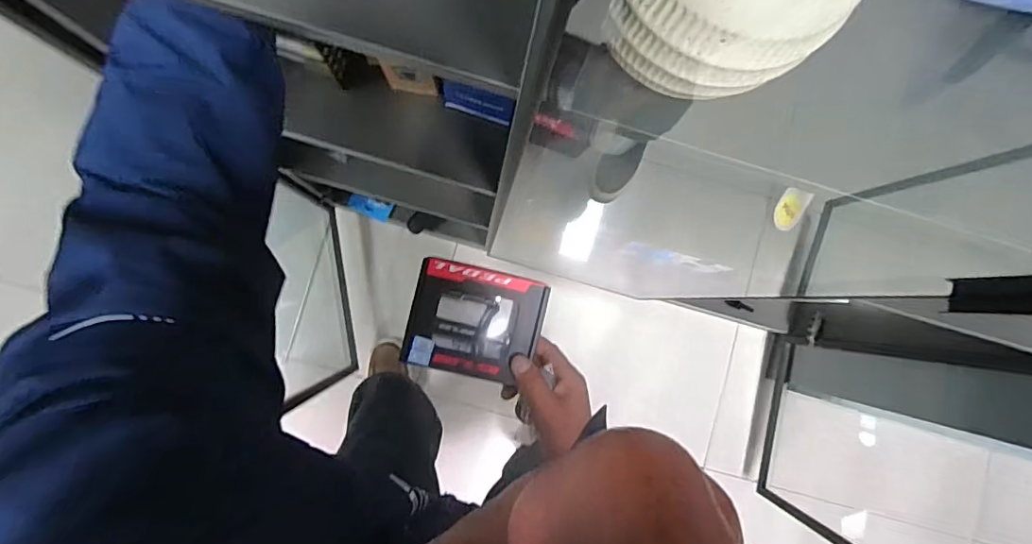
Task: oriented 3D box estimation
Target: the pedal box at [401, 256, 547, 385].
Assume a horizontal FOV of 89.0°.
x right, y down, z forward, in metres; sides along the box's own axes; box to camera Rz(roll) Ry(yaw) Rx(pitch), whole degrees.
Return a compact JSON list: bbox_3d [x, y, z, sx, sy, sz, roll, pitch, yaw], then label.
[{"bbox_3d":[-0.042,0.052,0.550,0.133,0.034,0.113,14,86,-4],"label":"pedal box"}]

